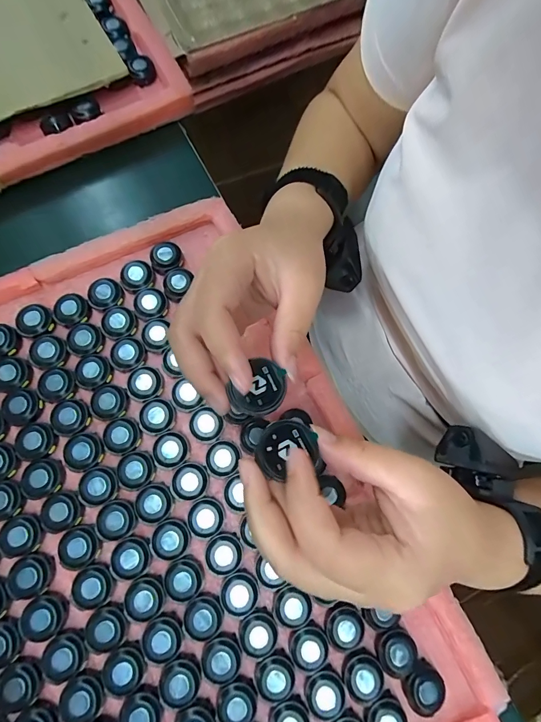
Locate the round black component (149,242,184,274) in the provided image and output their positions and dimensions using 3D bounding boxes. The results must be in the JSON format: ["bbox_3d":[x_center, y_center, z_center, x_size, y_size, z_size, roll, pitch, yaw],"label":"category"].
[{"bbox_3d":[-0.098,-0.095,0.336,0.029,0.015,0.029,0,77,-1],"label":"round black component"}]

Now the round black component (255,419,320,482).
[{"bbox_3d":[0.007,0.041,0.173,0.028,0.004,0.025,-21,78,-5],"label":"round black component"}]

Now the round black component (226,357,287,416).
[{"bbox_3d":[-0.006,0.014,0.185,0.026,0.004,0.031,35,79,7],"label":"round black component"}]

